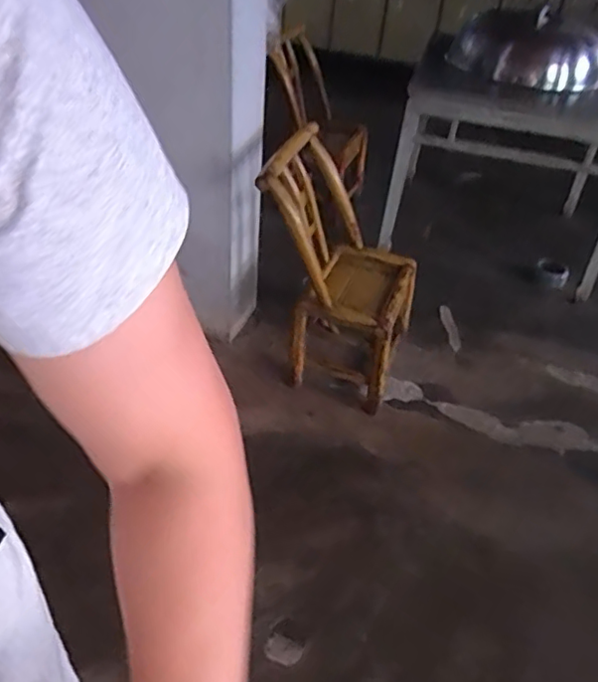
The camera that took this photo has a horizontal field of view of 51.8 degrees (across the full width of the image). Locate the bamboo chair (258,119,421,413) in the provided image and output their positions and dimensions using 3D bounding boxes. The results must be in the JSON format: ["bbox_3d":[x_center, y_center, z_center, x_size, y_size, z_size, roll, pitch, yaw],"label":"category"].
[{"bbox_3d":[0.117,-0.187,1.740,0.412,0.613,0.379,18,41,15],"label":"bamboo chair"}]

